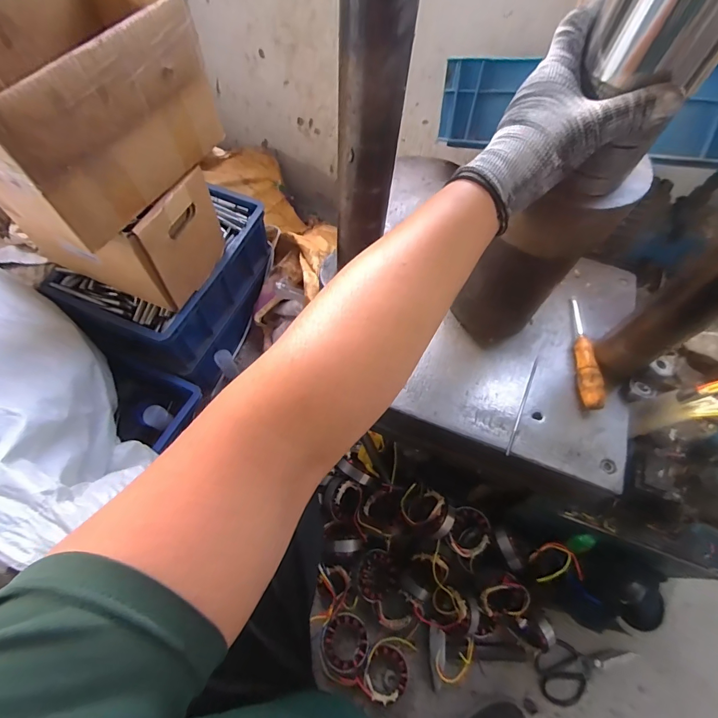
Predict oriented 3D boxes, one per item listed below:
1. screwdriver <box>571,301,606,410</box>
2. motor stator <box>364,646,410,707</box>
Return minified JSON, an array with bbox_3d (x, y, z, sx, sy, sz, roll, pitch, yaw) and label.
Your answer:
[{"bbox_3d":[0.324,-0.017,0.563,0.024,0.027,0.187,9,62,1],"label":"screwdriver"},{"bbox_3d":[0.052,0.581,0.721,0.081,0.042,0.083,23,63,8],"label":"motor stator"}]

